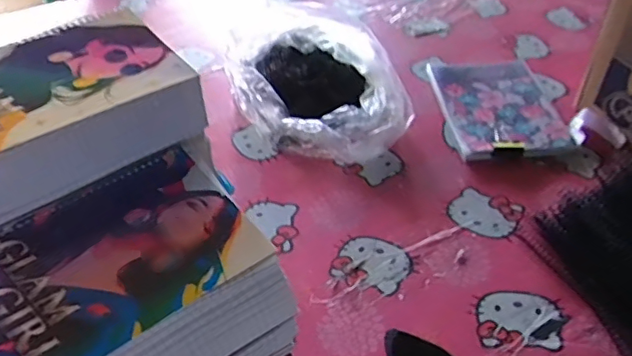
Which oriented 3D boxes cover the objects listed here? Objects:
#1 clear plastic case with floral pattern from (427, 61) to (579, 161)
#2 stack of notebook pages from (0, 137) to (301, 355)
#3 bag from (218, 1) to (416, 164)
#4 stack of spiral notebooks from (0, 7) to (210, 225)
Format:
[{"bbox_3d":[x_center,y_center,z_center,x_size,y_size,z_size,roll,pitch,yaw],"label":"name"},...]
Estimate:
[{"bbox_3d":[0.264,-0.111,0.815,0.158,0.014,0.226,-3,43,-1],"label":"clear plastic case with floral pattern"},{"bbox_3d":[-0.140,0.118,0.450,0.195,0.161,0.168,-27,49,-26],"label":"stack of notebook pages"},{"bbox_3d":[-0.009,-0.152,0.830,0.224,0.081,0.325,-14,44,-13],"label":"bag"},{"bbox_3d":[-0.216,-0.062,0.477,0.196,0.061,0.150,-28,49,-26],"label":"stack of spiral notebooks"}]

